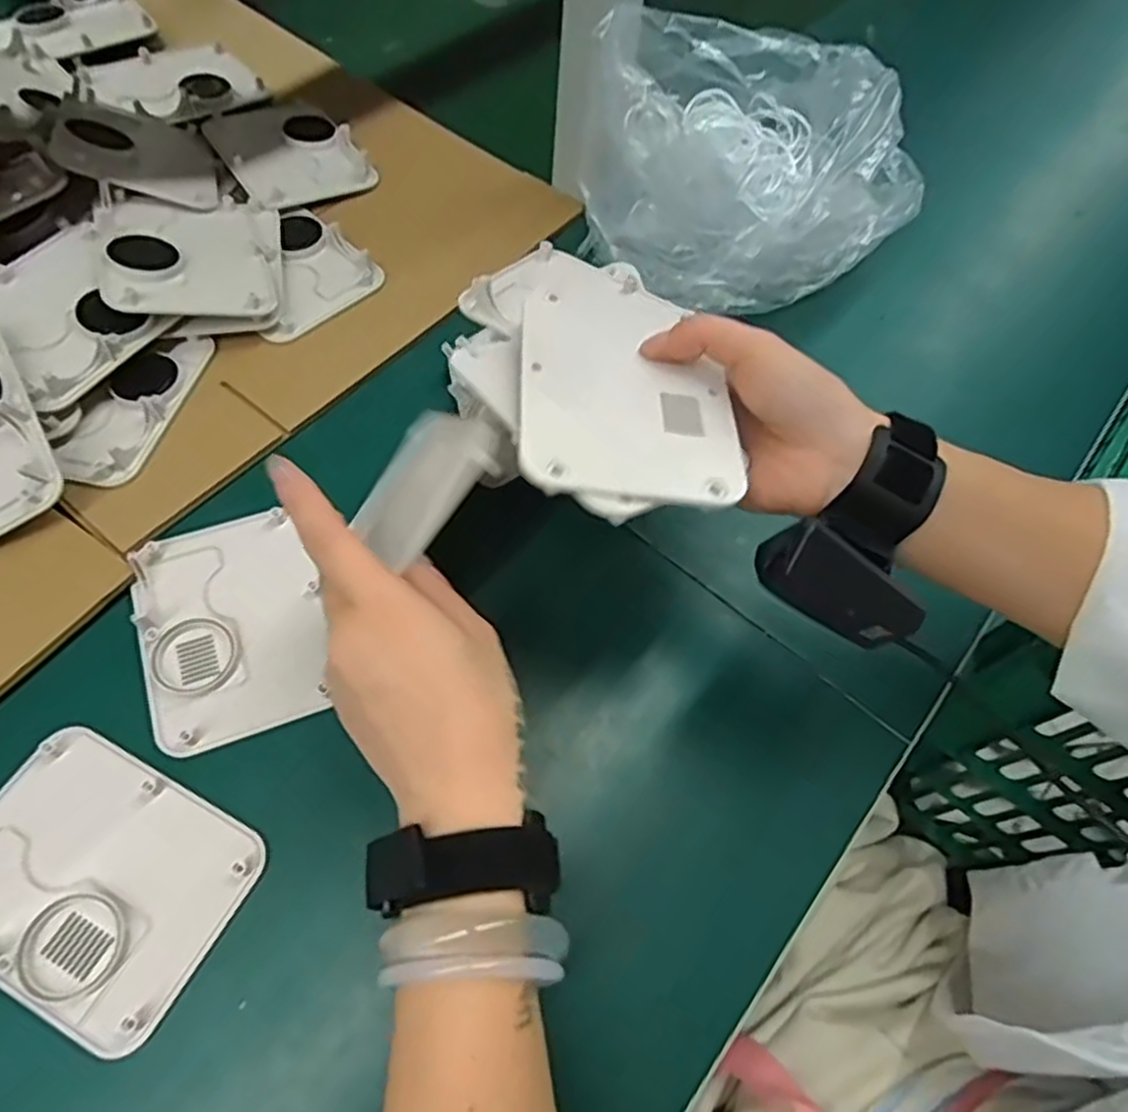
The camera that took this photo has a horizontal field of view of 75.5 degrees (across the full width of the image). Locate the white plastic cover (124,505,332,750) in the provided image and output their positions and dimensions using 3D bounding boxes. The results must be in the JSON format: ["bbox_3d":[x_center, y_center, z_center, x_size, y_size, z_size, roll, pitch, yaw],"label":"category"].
[{"bbox_3d":[-0.178,0.034,0.389,0.085,0.011,0.126,-16,64,-14],"label":"white plastic cover"}]

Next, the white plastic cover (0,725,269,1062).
[{"bbox_3d":[-0.210,0.143,0.324,0.124,0.008,0.097,26,62,9],"label":"white plastic cover"}]

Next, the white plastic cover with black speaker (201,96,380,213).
[{"bbox_3d":[-0.216,-0.319,0.569,0.095,0.012,0.135,-29,67,-20],"label":"white plastic cover with black speaker"}]

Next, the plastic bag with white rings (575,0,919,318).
[{"bbox_3d":[0.144,-0.284,0.510,0.247,0.110,0.184,-39,71,-23],"label":"plastic bag with white rings"}]

